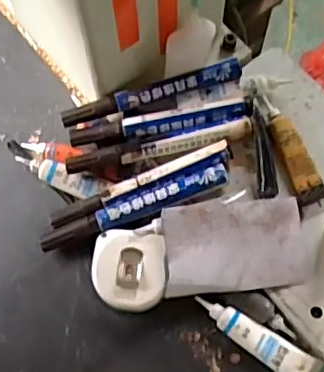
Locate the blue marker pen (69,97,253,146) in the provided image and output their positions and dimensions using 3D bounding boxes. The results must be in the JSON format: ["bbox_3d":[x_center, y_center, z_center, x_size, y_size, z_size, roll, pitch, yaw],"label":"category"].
[{"bbox_3d":[-0.001,-0.058,0.551,0.161,0.023,0.022,-8,69,-3],"label":"blue marker pen"}]

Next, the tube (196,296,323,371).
[{"bbox_3d":[0.077,0.126,0.496,0.107,0.012,0.028,32,72,12],"label":"tube"}]

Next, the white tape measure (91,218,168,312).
[{"bbox_3d":[-0.027,0.070,0.516,0.061,0.028,0.070,-6,69,-2],"label":"white tape measure"}]

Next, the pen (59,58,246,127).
[{"bbox_3d":[-0.008,-0.083,0.552,0.165,0.017,0.017,-18,70,-6],"label":"pen"}]

